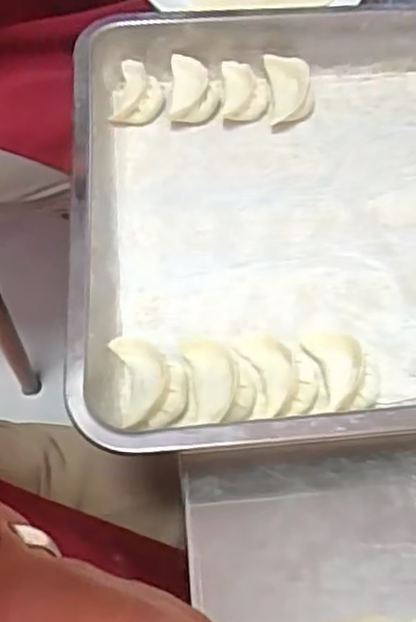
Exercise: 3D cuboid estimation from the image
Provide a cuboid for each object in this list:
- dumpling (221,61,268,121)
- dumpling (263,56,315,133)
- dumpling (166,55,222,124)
[{"bbox_3d":[0.028,-0.163,0.515,0.033,0.018,0.048,-1,58,-2],"label":"dumpling"},{"bbox_3d":[0.061,-0.164,0.518,0.033,0.024,0.055,-3,58,-3],"label":"dumpling"},{"bbox_3d":[-0.010,-0.164,0.515,0.039,0.020,0.055,2,57,0],"label":"dumpling"}]

